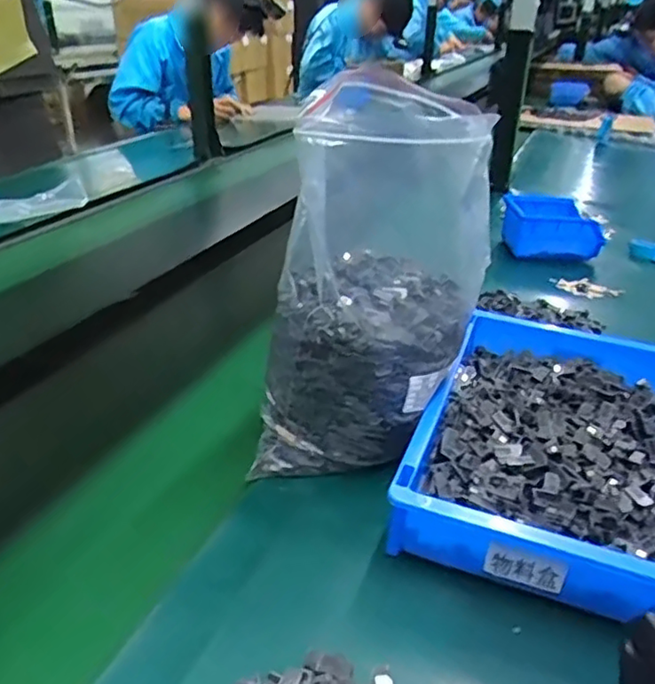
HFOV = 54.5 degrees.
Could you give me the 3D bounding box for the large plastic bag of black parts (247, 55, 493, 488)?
[{"bbox_3d":[0.039,-0.041,0.520,0.153,0.269,0.181,12,31,18],"label":"large plastic bag of black parts"}]

